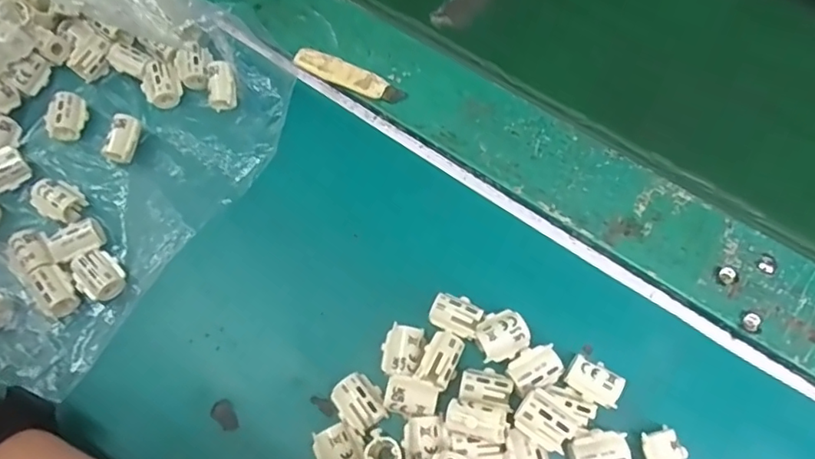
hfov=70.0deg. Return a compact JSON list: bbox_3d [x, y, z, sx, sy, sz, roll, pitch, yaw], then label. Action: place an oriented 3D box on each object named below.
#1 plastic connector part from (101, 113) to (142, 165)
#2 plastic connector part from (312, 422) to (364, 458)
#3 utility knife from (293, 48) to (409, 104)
[{"bbox_3d":[-0.140,-0.045,0.287,0.010,0.012,0.024,6,68,5],"label":"plastic connector part"},{"bbox_3d":[-0.028,0.092,0.238,0.019,0.010,0.021,-25,69,-8],"label":"plastic connector part"},{"bbox_3d":[-0.030,-0.081,0.303,0.060,0.004,0.013,25,71,12],"label":"utility knife"}]

